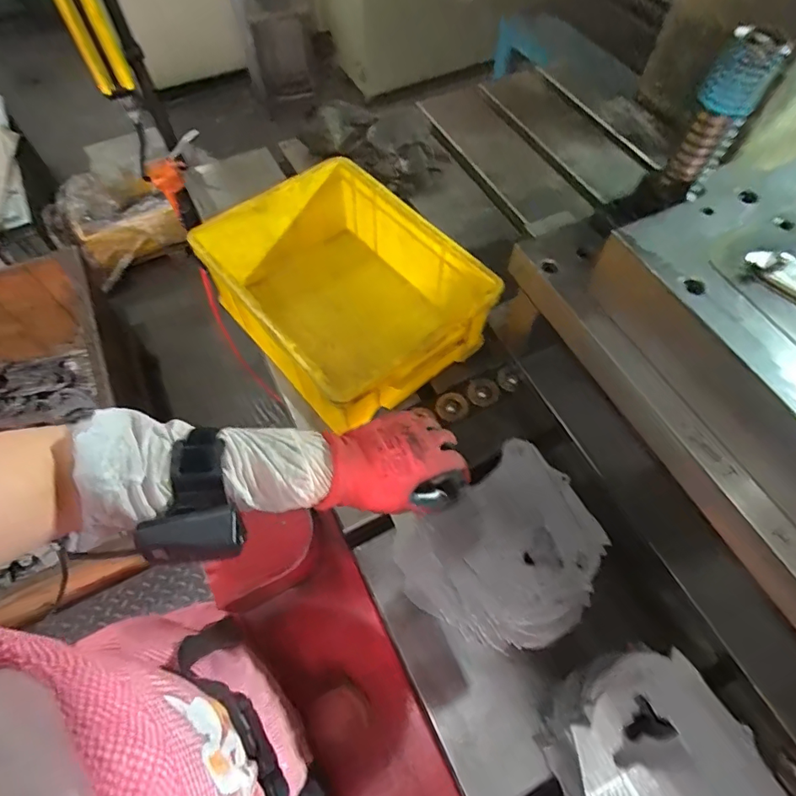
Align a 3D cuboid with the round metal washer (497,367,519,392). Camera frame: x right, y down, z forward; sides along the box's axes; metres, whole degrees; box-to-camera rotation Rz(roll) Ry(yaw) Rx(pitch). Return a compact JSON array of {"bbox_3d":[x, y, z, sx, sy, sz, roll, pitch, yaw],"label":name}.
[{"bbox_3d":[0.156,-0.026,0.688,0.031,0.007,0.040,0,60,0],"label":"round metal washer"}]

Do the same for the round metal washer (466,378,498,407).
[{"bbox_3d":[0.118,-0.010,0.676,0.042,0.004,0.046,0,60,0],"label":"round metal washer"}]

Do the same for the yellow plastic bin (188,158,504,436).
[{"bbox_3d":[-0.075,-0.143,0.669,0.254,0.157,0.356,-35,66,-18],"label":"yellow plastic bin"}]

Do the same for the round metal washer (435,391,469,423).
[{"bbox_3d":[0.073,0.013,0.664,0.042,0.007,0.039,1,80,-7],"label":"round metal washer"}]

